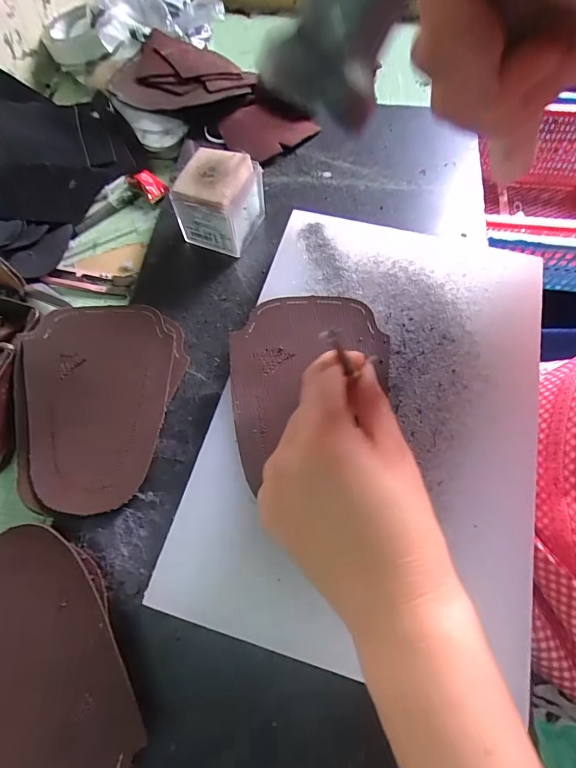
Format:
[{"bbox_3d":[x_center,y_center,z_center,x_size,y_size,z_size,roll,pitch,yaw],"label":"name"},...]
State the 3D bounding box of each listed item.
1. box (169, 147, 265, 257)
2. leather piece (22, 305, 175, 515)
[{"bbox_3d":[-0.056,-0.150,0.337,0.052,0.062,0.059,23,68,11],"label":"box"},{"bbox_3d":[-0.139,0.011,0.288,0.100,0.015,0.151,1,66,2],"label":"leather piece"}]

